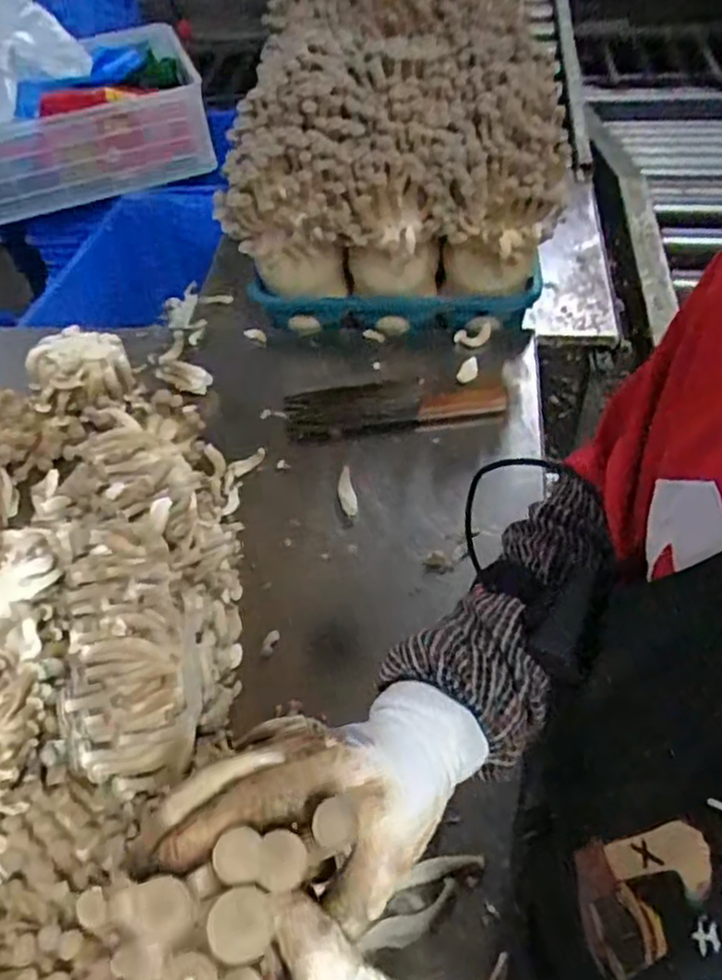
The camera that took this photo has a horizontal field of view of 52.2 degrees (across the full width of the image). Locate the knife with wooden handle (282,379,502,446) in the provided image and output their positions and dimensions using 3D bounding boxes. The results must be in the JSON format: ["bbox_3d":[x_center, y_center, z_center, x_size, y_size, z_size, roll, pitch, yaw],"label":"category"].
[{"bbox_3d":[0.047,-0.112,1.005,0.295,0.015,0.094,-7,50,-1],"label":"knife with wooden handle"}]

